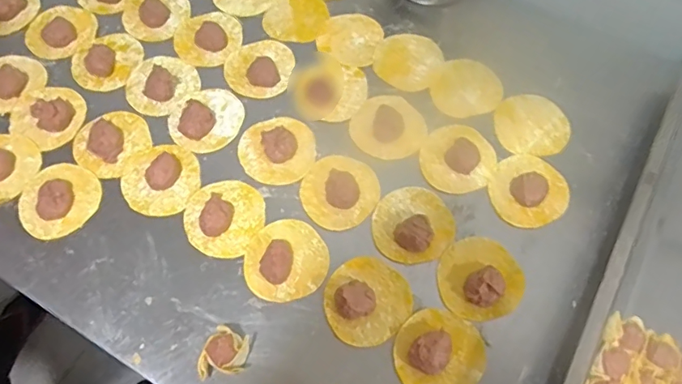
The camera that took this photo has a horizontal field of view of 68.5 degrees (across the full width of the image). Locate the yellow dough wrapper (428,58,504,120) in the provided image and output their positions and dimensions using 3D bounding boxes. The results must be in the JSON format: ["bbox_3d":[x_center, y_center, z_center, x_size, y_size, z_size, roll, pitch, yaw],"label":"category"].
[{"bbox_3d":[0.143,-0.122,0.580,0.079,0.006,0.079,1,66,-2],"label":"yellow dough wrapper"}]

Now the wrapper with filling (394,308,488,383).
[{"bbox_3d":[0.090,0.147,0.453,0.081,0.020,0.079,1,66,-2],"label":"wrapper with filling"}]

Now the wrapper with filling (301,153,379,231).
[{"bbox_3d":[-0.001,-0.003,0.522,0.077,0.012,0.081,1,66,-2],"label":"wrapper with filling"}]

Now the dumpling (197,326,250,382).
[{"bbox_3d":[-0.102,0.144,0.441,0.035,0.040,0.045,17,67,5],"label":"dumpling"}]

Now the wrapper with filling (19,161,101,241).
[{"bbox_3d":[-0.293,0.004,0.518,0.077,0.018,0.081,0,65,0],"label":"wrapper with filling"}]

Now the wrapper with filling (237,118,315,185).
[{"bbox_3d":[-0.069,-0.049,0.542,0.080,0.019,0.077,1,66,-2],"label":"wrapper with filling"}]

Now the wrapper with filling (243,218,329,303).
[{"bbox_3d":[-0.054,0.063,0.491,0.079,0.021,0.082,1,66,-2],"label":"wrapper with filling"}]

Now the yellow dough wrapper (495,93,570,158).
[{"bbox_3d":[0.214,-0.076,0.559,0.081,0.004,0.075,6,66,1],"label":"yellow dough wrapper"}]

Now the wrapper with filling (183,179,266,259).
[{"bbox_3d":[-0.118,0.022,0.508,0.077,0.018,0.082,27,68,10],"label":"wrapper with filling"}]

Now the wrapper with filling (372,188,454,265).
[{"bbox_3d":[0.074,0.030,0.507,0.080,0.023,0.079,1,66,-2],"label":"wrapper with filling"}]

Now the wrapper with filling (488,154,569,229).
[{"bbox_3d":[0.198,-0.003,0.523,0.078,0.014,0.083,1,66,-2],"label":"wrapper with filling"}]

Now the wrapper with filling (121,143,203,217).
[{"bbox_3d":[-0.189,-0.015,0.526,0.080,0.029,0.078,1,66,-2],"label":"wrapper with filling"}]

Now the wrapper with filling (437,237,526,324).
[{"bbox_3d":[0.136,0.082,0.482,0.083,0.020,0.079,1,66,-2],"label":"wrapper with filling"}]

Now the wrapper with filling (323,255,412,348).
[{"bbox_3d":[0.025,0.101,0.472,0.078,0.023,0.082,1,66,-2],"label":"wrapper with filling"}]

